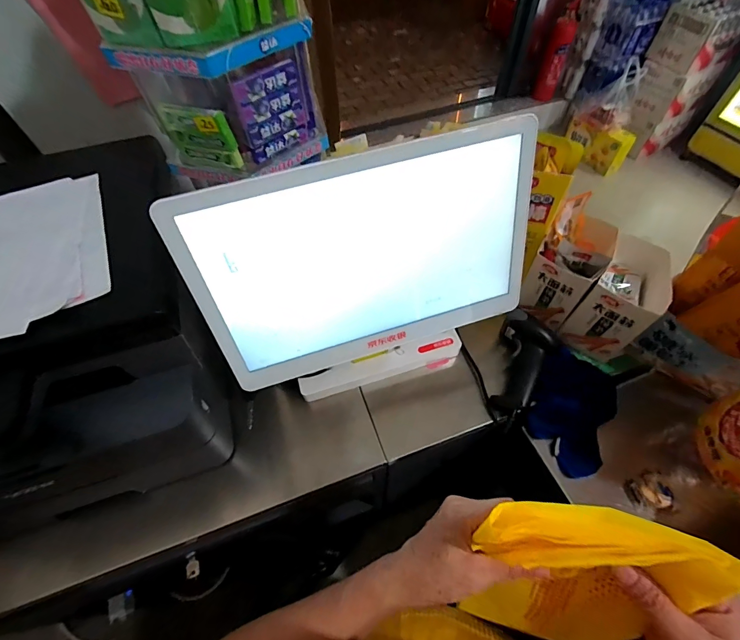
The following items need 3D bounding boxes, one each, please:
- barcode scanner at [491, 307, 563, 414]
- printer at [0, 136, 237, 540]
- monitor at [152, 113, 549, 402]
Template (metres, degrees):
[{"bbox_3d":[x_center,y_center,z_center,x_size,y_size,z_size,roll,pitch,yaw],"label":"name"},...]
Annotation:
[{"bbox_3d":[0.232,0.072,0.553,0.086,0.062,0.152,17,73,13],"label":"barcode scanner"},{"bbox_3d":[-0.396,0.020,0.448,0.375,0.248,0.358,-18,57,-10],"label":"printer"},{"bbox_3d":[0.001,-0.039,0.452,0.366,0.317,0.108,-16,57,-9],"label":"monitor"}]

